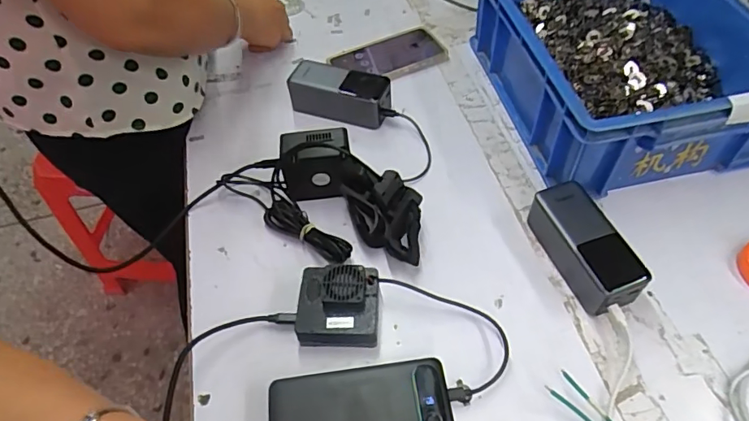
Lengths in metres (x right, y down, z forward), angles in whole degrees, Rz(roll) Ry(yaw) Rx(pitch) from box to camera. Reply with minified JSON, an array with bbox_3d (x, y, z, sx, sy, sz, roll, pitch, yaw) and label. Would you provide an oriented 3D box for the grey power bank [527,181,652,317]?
[{"bbox_3d":[0.212,0.035,0.520,0.059,0.055,0.134,-19,54,-10],"label":"grey power bank"}]

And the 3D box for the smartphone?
[{"bbox_3d":[0.023,-0.228,0.757,0.161,0.010,0.086,-24,58,-20],"label":"smartphone"}]

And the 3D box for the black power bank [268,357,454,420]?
[{"bbox_3d":[-0.013,0.177,0.445,0.155,0.031,0.075,-7,53,-1],"label":"black power bank"}]

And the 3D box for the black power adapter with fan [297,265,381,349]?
[{"bbox_3d":[-0.035,0.094,0.498,0.077,0.046,0.070,0,53,4],"label":"black power adapter with fan"}]

